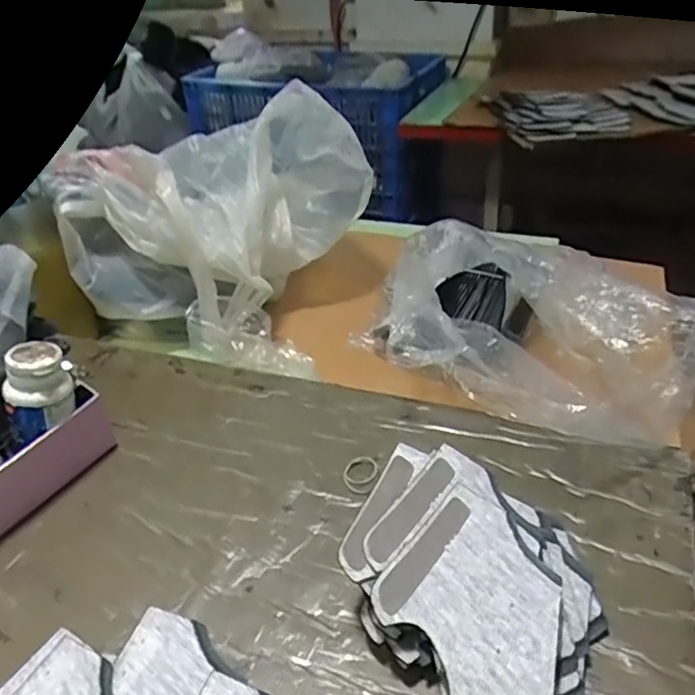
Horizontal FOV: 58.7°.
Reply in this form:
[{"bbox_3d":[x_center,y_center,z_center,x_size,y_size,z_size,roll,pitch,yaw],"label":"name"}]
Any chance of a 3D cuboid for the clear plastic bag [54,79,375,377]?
[{"bbox_3d":[-0.139,-0.174,0.735,0.290,0.206,0.343,7,38,20],"label":"clear plastic bag"}]

